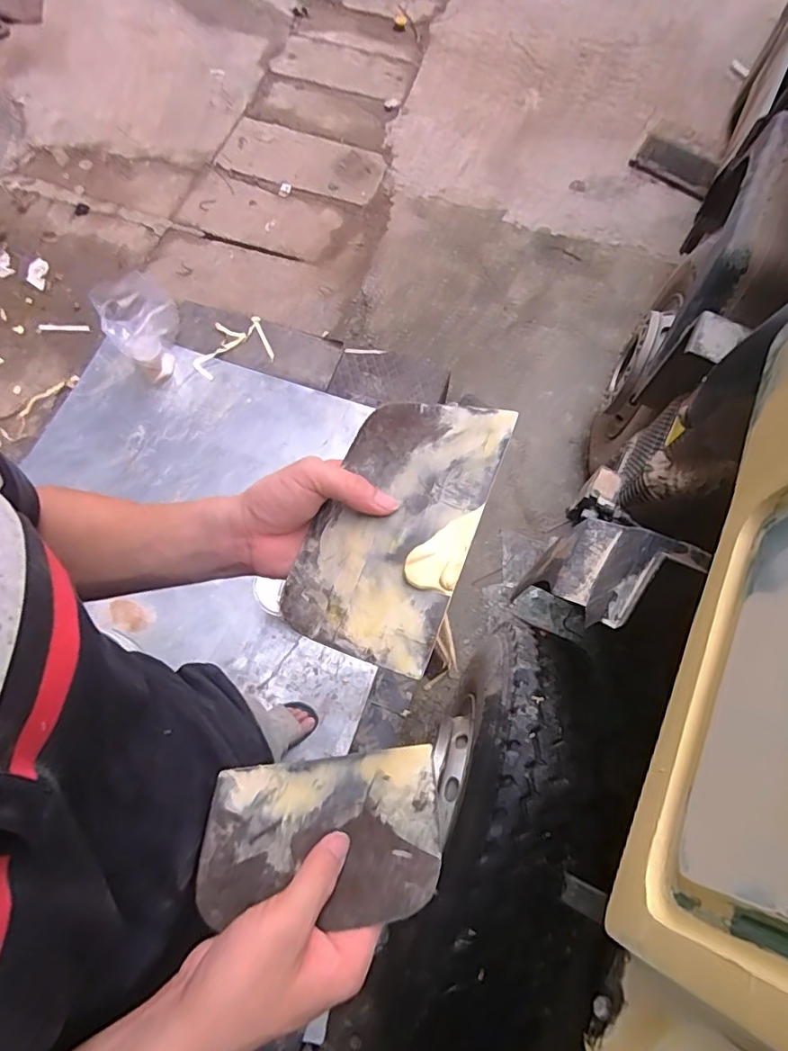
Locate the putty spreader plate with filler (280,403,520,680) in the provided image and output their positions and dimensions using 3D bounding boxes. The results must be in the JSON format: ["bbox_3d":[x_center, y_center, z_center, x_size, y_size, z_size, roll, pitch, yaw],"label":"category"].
[{"bbox_3d":[-0.001,-0.005,0.355,0.111,0.009,0.182,14,70,27],"label":"putty spreader plate with filler"}]

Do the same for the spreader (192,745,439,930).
[{"bbox_3d":[-0.049,0.201,0.347,0.156,0.004,0.101,-9,37,5],"label":"spreader"}]

